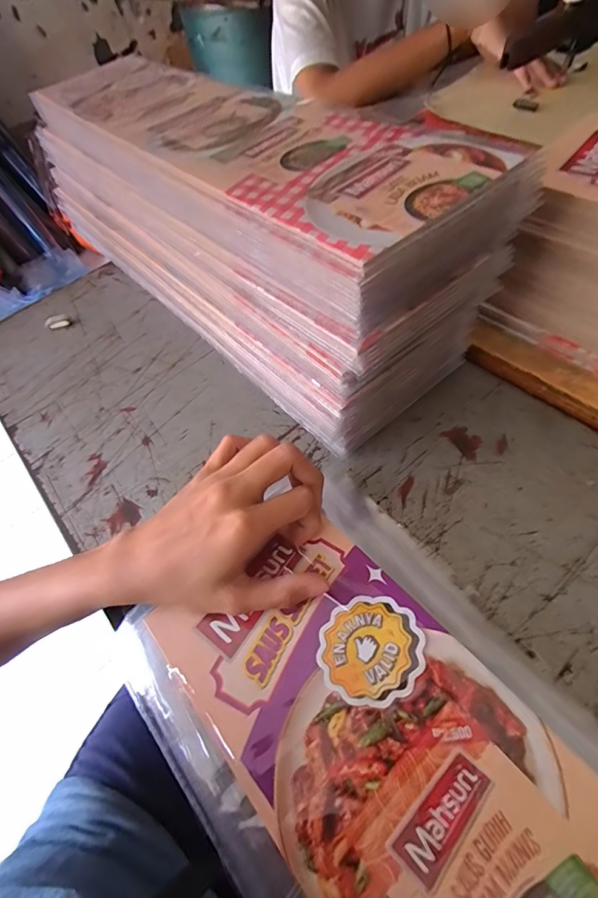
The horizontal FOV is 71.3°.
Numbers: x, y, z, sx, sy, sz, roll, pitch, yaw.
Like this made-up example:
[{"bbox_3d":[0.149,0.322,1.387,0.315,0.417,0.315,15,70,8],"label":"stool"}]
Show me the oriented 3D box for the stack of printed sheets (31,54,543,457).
[{"bbox_3d":[-0.078,-0.209,0.411,0.151,0.181,0.516,-39,58,-16],"label":"stack of printed sheets"}]

